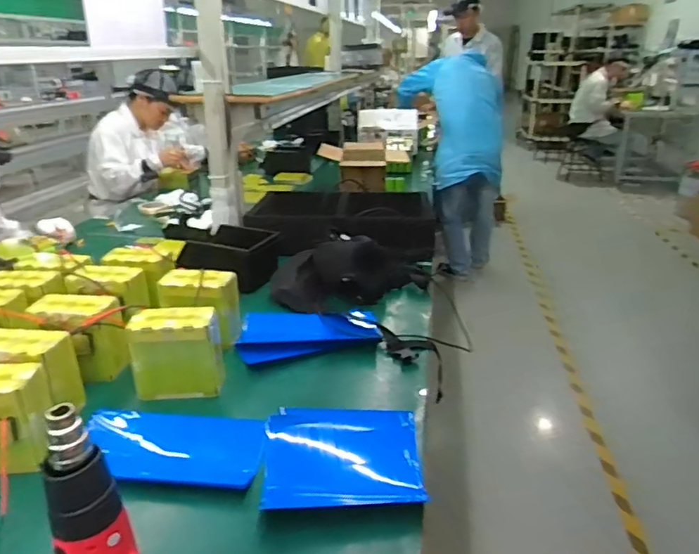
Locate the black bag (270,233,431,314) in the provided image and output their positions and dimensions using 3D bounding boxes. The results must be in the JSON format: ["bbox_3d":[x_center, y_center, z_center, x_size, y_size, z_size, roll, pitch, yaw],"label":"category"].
[{"bbox_3d":[-0.004,-0.030,1.355,0.387,0.142,0.220,-11,25,-24],"label":"black bag"}]

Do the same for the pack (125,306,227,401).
[{"bbox_3d":[-0.304,0.131,0.942,0.146,0.139,0.071,-3,23,-7],"label":"pack"}]

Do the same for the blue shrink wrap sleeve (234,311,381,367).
[{"bbox_3d":[-0.092,0.115,1.174,0.298,0.023,0.194,-5,23,-12],"label":"blue shrink wrap sleeve"}]

